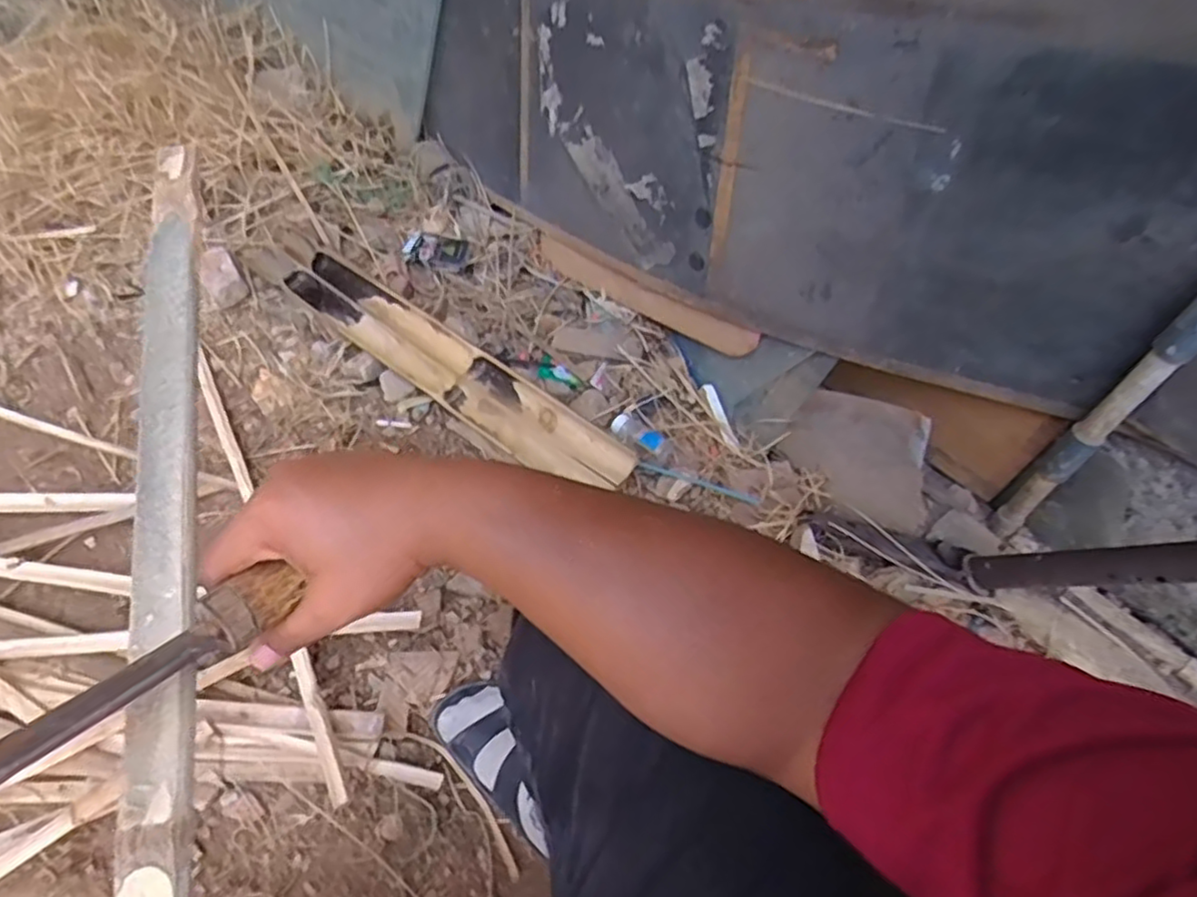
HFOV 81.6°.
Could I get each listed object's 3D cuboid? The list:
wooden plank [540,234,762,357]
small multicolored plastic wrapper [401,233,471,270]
[{"bbox_3d":[0.057,-0.238,1.051,0.022,0.074,0.422,-39,54,-25],"label":"wooden plank"},{"bbox_3d":[-0.266,-0.325,1.140,0.101,0.017,0.066,6,57,-1],"label":"small multicolored plastic wrapper"}]

